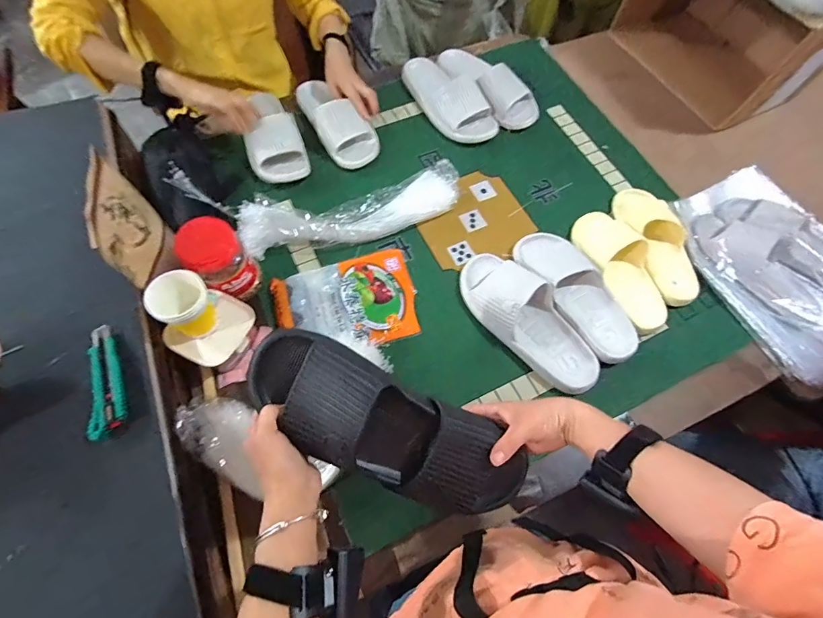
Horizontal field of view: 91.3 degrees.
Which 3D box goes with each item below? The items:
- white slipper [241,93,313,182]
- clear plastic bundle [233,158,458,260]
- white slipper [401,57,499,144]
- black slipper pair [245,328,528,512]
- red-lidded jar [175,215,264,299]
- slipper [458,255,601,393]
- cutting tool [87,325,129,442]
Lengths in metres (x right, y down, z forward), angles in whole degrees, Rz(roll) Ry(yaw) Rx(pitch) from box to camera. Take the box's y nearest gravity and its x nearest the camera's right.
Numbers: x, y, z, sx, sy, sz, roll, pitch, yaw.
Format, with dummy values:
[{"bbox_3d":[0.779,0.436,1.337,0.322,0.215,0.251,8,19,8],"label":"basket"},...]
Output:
[{"bbox_3d":[-0.296,-0.368,0.845,0.113,0.065,0.222,-20,68,-12],"label":"white slipper"},{"bbox_3d":[-0.110,-0.187,0.766,0.417,0.050,0.116,-16,67,-11],"label":"clear plastic bundle"},{"bbox_3d":[0.079,-0.481,0.913,0.109,0.064,0.284,-27,69,-15],"label":"white slipper"},{"bbox_3d":[-0.016,0.126,0.407,0.296,0.087,0.103,31,65,-14],"label":"black slipper pair"},{"bbox_3d":[-0.310,-0.076,0.660,0.090,0.121,0.093,1,65,-3],"label":"red-lidded jar"},{"bbox_3d":[0.195,0.015,0.693,0.107,0.068,0.287,-36,72,-18],"label":"slipper"},{"bbox_3d":[-0.403,0.090,0.530,0.037,0.022,0.155,-17,67,-11],"label":"cutting tool"}]

